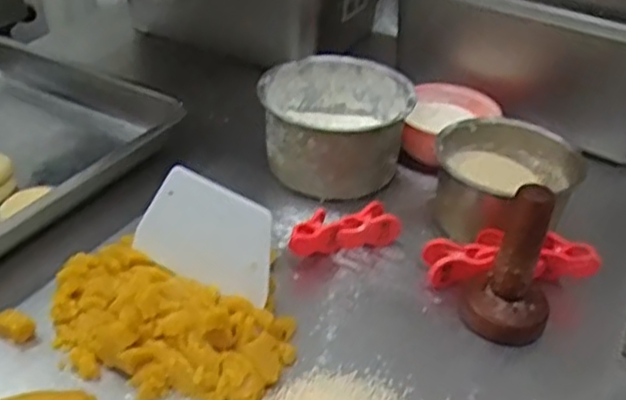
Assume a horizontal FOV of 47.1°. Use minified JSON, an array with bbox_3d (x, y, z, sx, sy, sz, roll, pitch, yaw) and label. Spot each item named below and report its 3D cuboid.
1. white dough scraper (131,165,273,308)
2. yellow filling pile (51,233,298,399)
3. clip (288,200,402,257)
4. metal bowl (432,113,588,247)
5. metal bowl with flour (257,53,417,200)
[{"bbox_3d":[-0.083,0.027,0.571,0.114,0.089,0.006,24,28,9],"label":"white dough scraper"},{"bbox_3d":[-0.111,0.087,0.537,0.188,0.032,0.113,17,39,14],"label":"yellow filling pile"},{"bbox_3d":[0.024,0.025,0.640,0.103,0.032,0.045,-8,40,-18],"label":"clip"},{"bbox_3d":[0.173,-0.010,0.664,0.122,0.075,0.128,4,37,-3],"label":"metal bowl"},{"bbox_3d":[0.021,-0.077,0.724,0.140,0.083,0.140,4,37,-3],"label":"metal bowl with flour"}]

